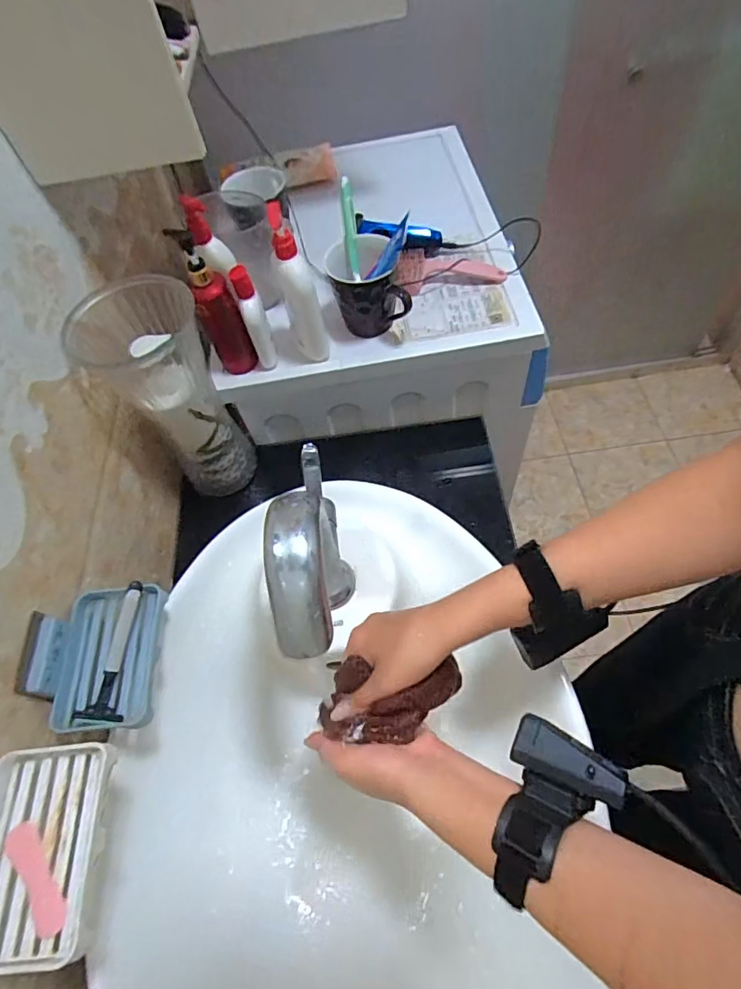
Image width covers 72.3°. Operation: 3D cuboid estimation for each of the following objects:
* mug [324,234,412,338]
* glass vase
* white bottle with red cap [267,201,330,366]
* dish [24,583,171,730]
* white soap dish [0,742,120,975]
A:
[{"bbox_3d":[-0.001,-0.277,0.696,0.102,0.102,0.097,-5,59,4],"label":"mug"},{"bbox_3d":[-0.251,-0.118,0.662,0.141,0.275,0.137,-29,61,-10],"label":"glass vase"},{"bbox_3d":[-0.091,-0.261,0.640,0.045,0.194,0.061,-15,60,-5],"label":"white bottle with red cap"},{"bbox_3d":[-0.245,0.145,0.464,0.089,0.053,0.129,-7,59,3],"label":"dish"},{"bbox_3d":[-0.231,0.239,0.340,0.091,0.046,0.124,-7,59,3],"label":"white soap dish"}]

